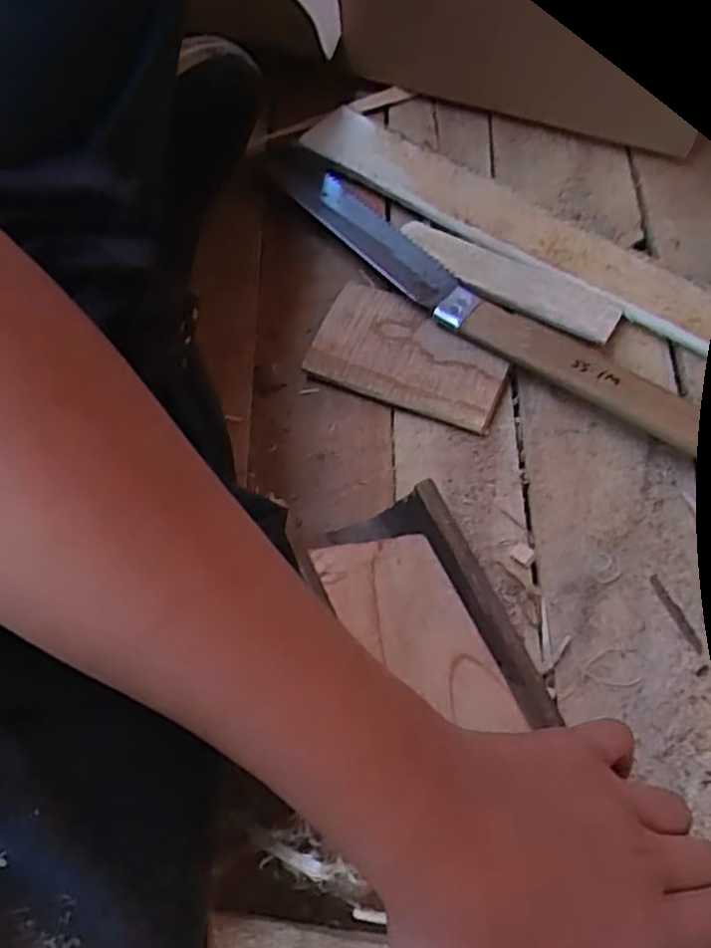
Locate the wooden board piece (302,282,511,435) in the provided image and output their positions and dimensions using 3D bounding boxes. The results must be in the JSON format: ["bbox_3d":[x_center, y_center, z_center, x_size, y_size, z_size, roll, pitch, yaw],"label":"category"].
[{"bbox_3d":[0.033,-0.071,0.422,0.113,0.021,0.068,22,67,14],"label":"wooden board piece"}]

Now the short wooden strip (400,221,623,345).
[{"bbox_3d":[0.090,-0.120,0.433,0.145,0.005,0.034,29,69,16],"label":"short wooden strip"}]

